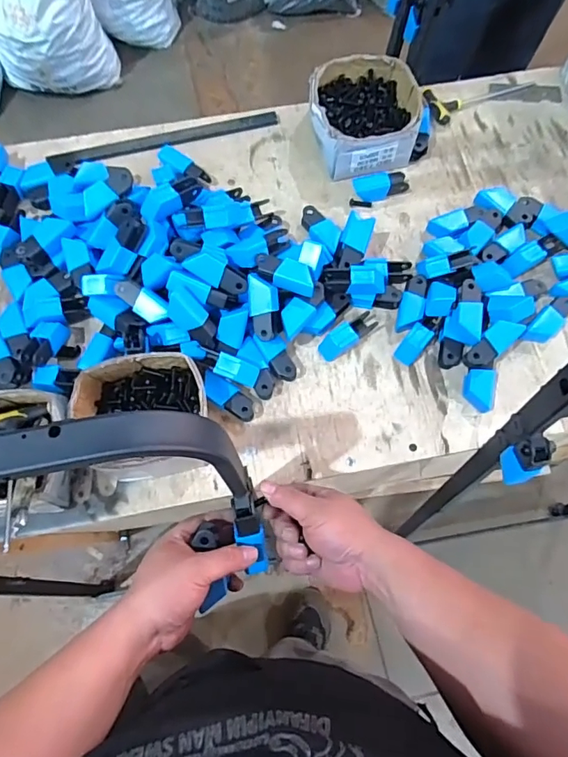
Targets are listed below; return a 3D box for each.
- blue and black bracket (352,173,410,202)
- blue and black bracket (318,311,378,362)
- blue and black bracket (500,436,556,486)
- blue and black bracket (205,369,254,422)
[{"bbox_3d":[0.148,-0.292,0.733,0.085,0.029,0.034,-14,73,-4],"label":"blue and black bracket"},{"bbox_3d":[0.089,-0.060,0.662,0.088,0.031,0.031,-33,75,-10],"label":"blue and black bracket"},{"bbox_3d":[0.267,0.091,0.529,0.028,0.079,0.042,-19,73,-6],"label":"blue and black bracket"},{"bbox_3d":[-0.075,0.025,0.636,0.079,0.025,0.036,35,76,11],"label":"blue and black bracket"}]

